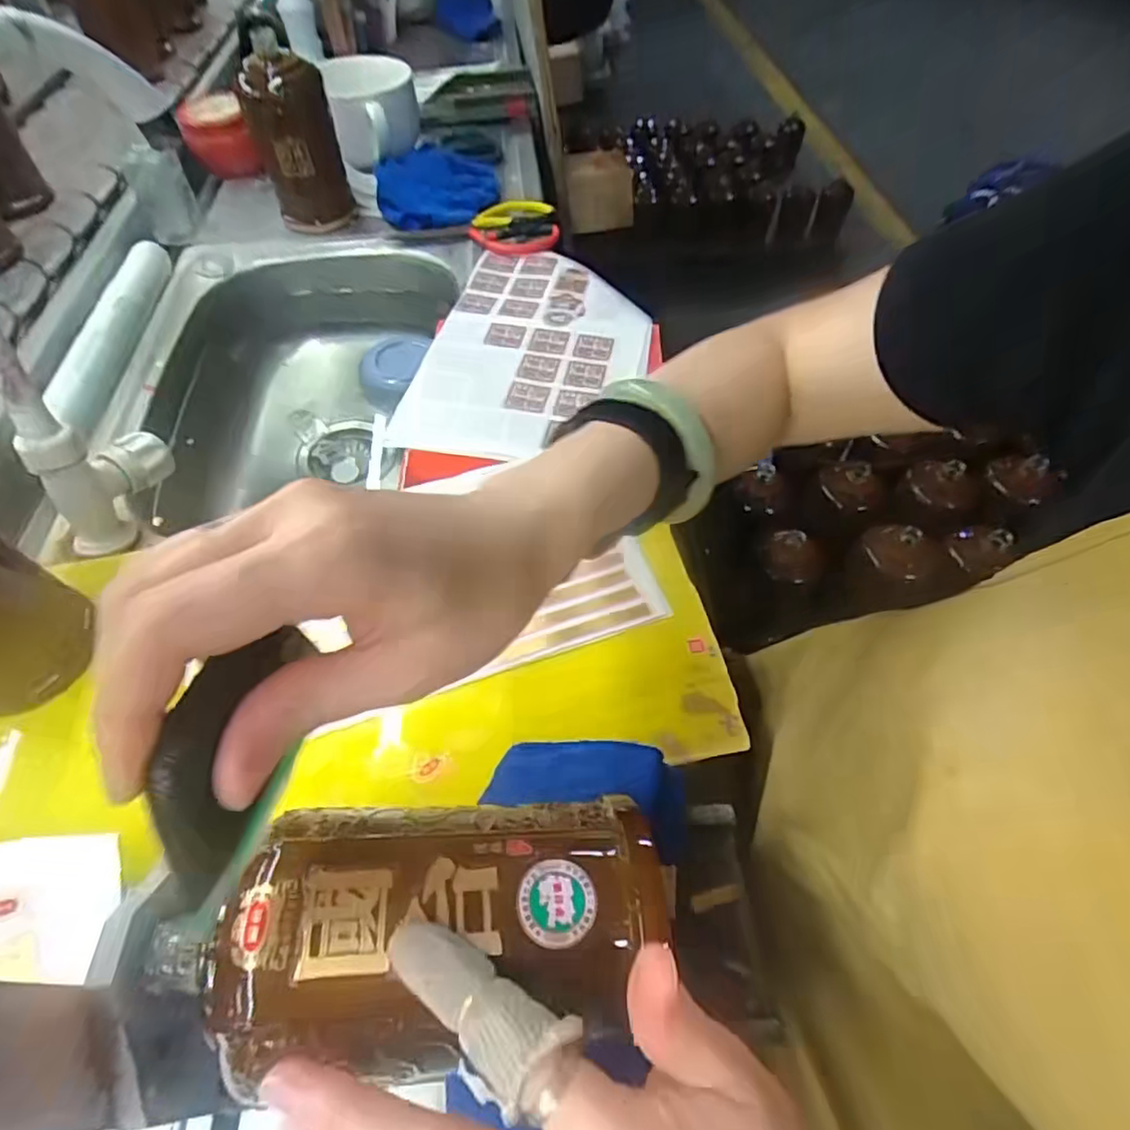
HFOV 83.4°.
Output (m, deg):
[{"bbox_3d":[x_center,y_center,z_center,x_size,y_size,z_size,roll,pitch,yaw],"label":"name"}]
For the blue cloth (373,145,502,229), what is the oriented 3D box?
[{"bbox_3d":[-0.163,-0.492,0.803,0.147,0.030,0.200,-8,55,-8],"label":"blue cloth"}]

